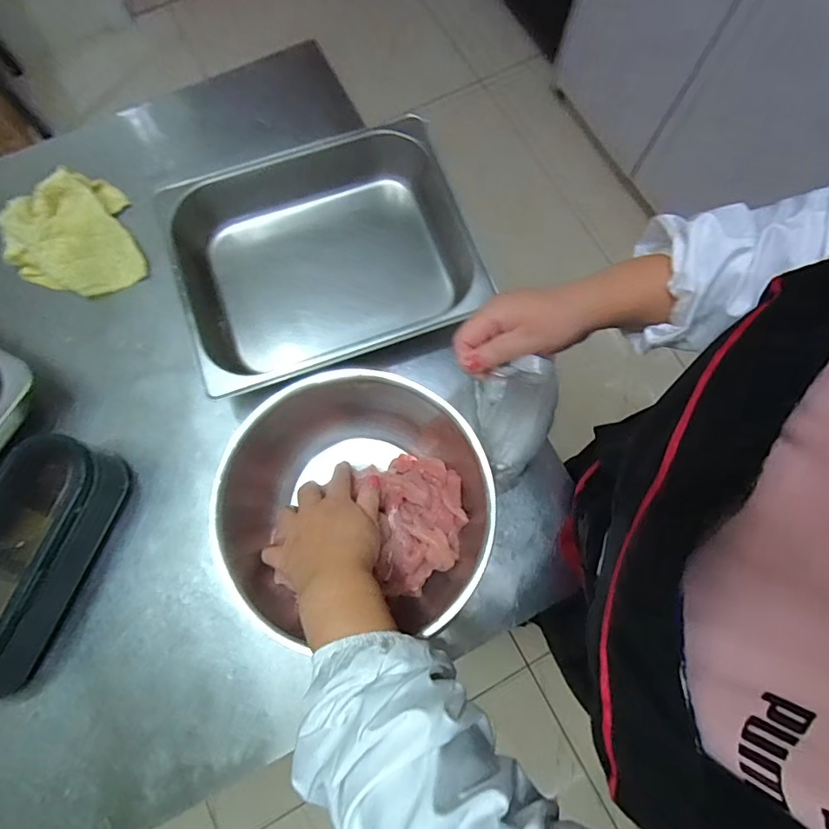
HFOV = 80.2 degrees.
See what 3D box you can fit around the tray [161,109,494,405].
[{"bbox_3d":[-0.105,-0.180,0.572,0.310,0.074,0.263,-17,77,-5],"label":"tray"}]

